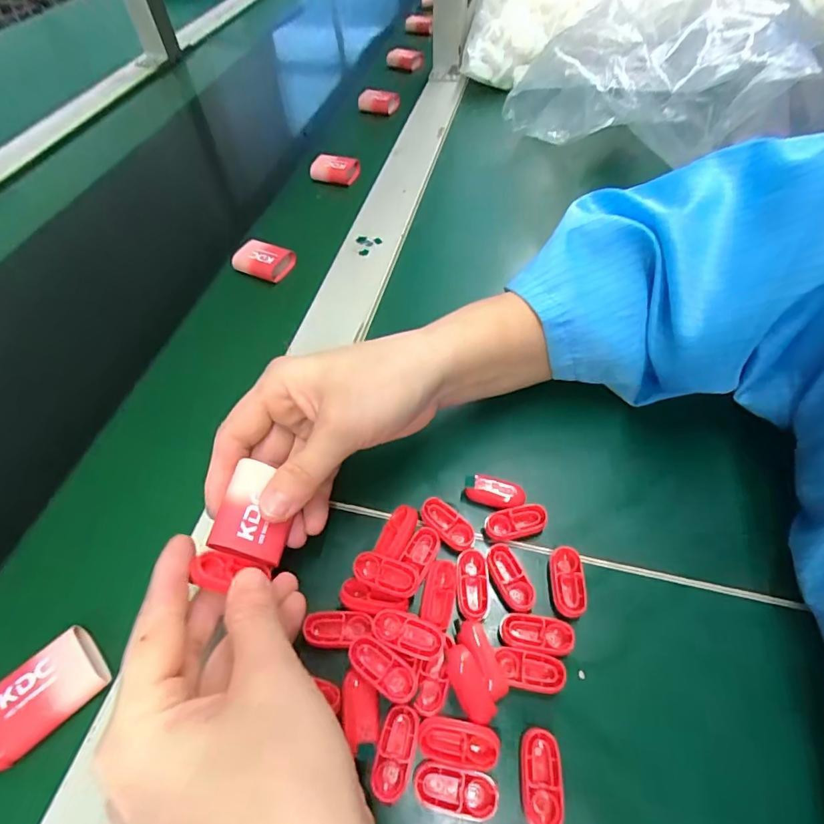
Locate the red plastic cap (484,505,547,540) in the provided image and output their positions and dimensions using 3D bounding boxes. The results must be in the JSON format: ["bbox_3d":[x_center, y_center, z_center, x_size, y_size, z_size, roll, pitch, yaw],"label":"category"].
[{"bbox_3d":[0.057,0.061,0.258,0.033,0.013,0.015,-7,54,-3],"label":"red plastic cap"}]

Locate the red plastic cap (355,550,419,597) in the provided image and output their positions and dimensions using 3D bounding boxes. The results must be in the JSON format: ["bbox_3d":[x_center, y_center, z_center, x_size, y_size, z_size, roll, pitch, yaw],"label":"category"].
[{"bbox_3d":[-0.013,0.082,0.233,0.033,0.011,0.016,18,57,15],"label":"red plastic cap"}]

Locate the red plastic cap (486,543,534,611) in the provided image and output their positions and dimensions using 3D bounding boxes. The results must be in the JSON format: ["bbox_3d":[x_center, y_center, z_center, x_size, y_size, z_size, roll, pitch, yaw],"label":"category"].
[{"bbox_3d":[0.050,0.085,0.242,0.014,0.010,0.036,-20,56,-11],"label":"red plastic cap"}]

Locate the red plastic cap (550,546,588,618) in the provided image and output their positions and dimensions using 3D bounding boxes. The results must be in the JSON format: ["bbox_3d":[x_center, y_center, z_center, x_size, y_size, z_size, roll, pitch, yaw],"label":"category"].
[{"bbox_3d":[0.080,0.087,0.240,0.016,0.010,0.034,0,54,2],"label":"red plastic cap"}]

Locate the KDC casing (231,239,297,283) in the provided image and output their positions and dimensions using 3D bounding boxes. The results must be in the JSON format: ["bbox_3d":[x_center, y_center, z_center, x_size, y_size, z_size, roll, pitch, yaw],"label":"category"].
[{"bbox_3d":[-0.126,-0.129,0.396,0.045,0.018,0.029,16,57,14],"label":"KDC casing"}]

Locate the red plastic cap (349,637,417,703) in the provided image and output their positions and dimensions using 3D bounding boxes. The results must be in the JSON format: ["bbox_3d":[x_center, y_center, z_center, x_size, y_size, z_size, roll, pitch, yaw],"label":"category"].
[{"bbox_3d":[-0.013,0.117,0.210,0.033,0.011,0.014,27,60,20],"label":"red plastic cap"}]

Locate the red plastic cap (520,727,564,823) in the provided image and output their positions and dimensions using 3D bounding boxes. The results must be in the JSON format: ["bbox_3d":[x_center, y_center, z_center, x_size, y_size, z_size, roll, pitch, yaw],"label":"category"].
[{"bbox_3d":[0.054,0.154,0.196,0.017,0.010,0.034,5,55,6],"label":"red plastic cap"}]

